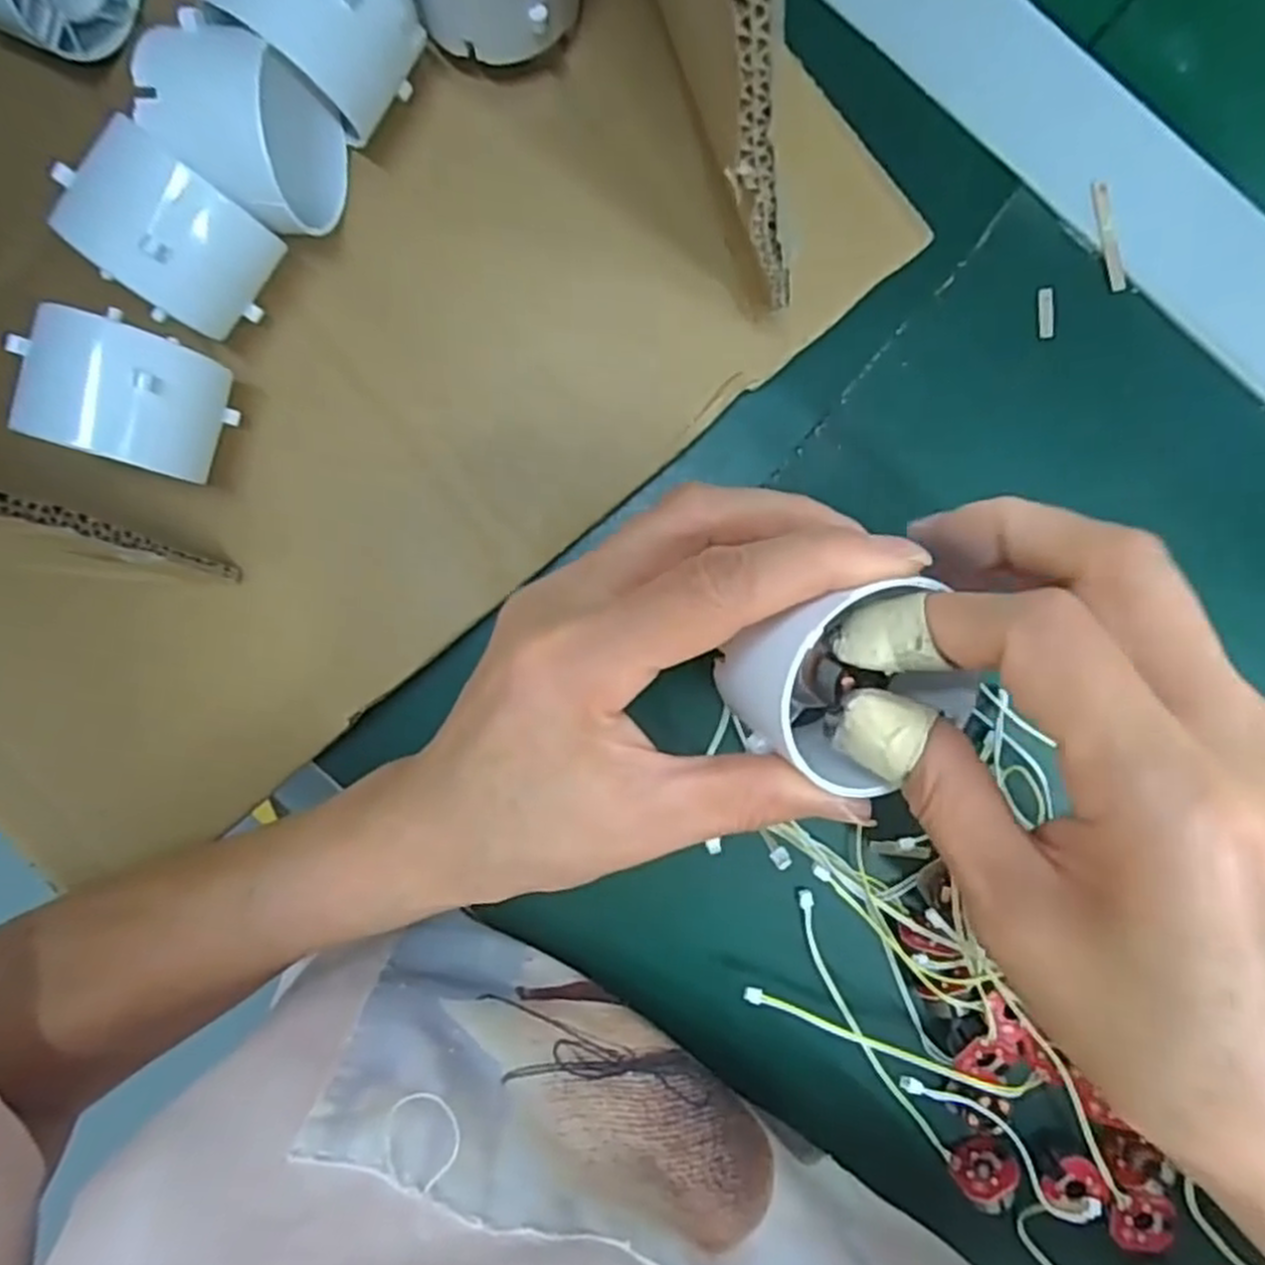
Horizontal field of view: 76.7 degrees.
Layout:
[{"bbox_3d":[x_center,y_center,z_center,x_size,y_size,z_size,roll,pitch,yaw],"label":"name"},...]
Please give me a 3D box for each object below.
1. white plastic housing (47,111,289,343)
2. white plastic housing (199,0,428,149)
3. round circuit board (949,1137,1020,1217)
[{"bbox_3d":[-0.130,-0.110,0.227,0.043,0.047,0.037,34,93,-2],"label":"white plastic housing"},{"bbox_3d":[-0.086,-0.167,0.223,0.046,0.045,0.038,33,93,-2],"label":"white plastic housing"},{"bbox_3d":[0.115,0.177,0.261,0.019,0.019,0.010,-39,121,-30],"label":"round circuit board"}]

